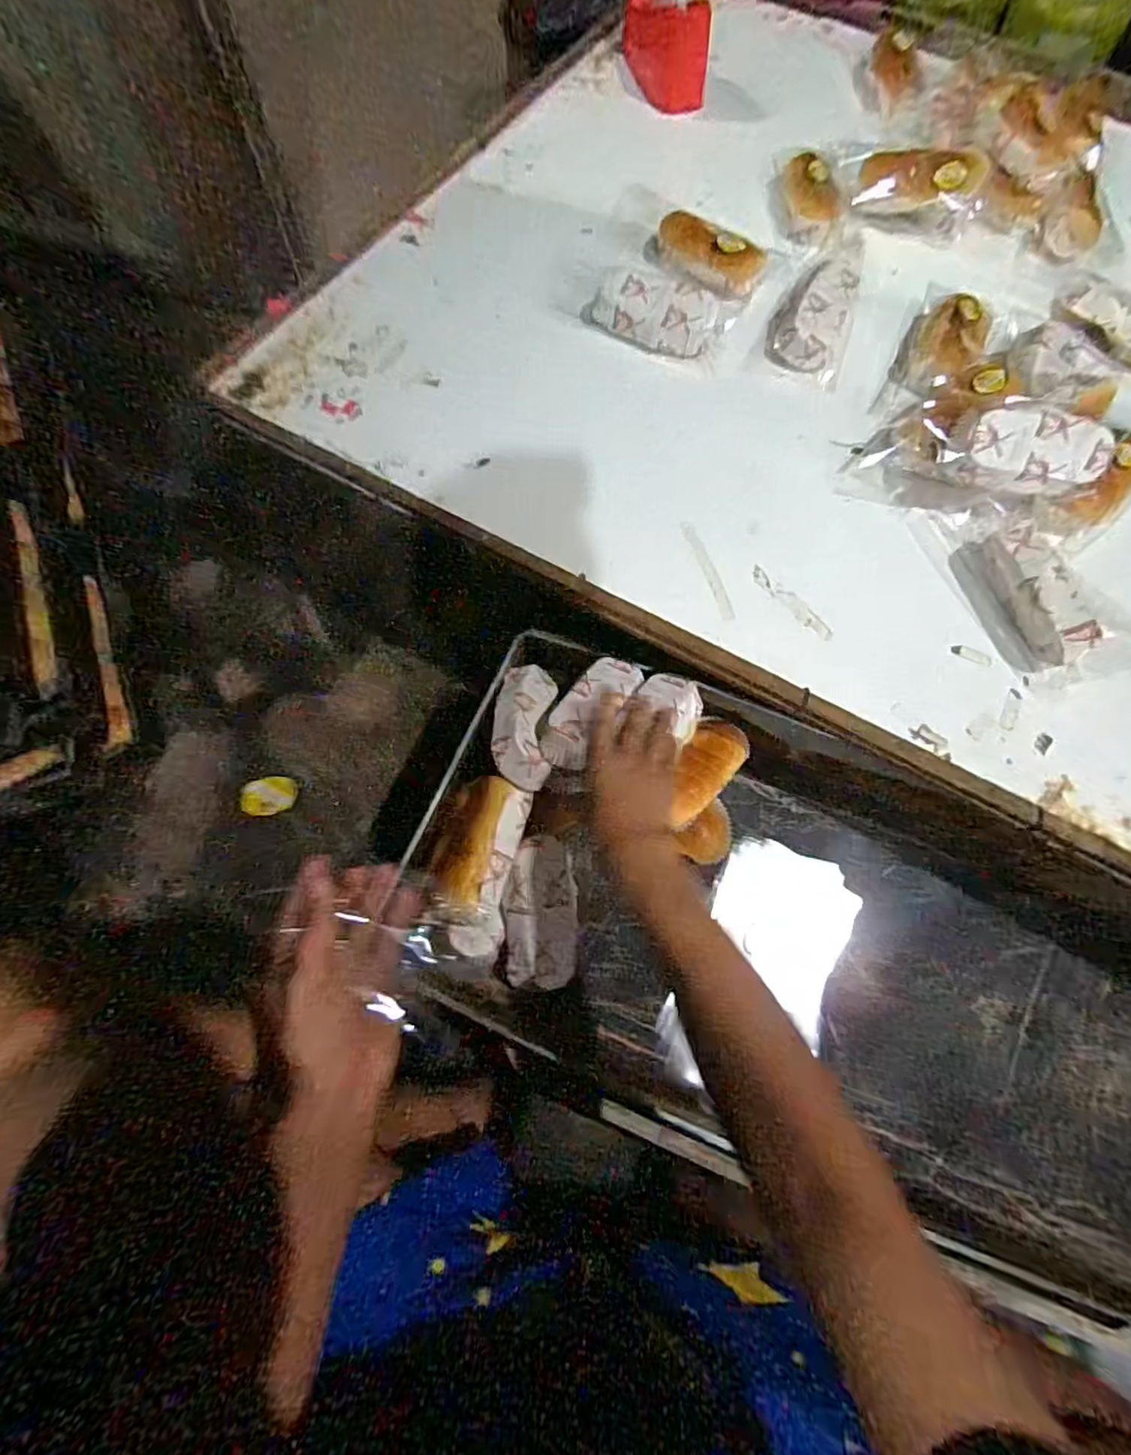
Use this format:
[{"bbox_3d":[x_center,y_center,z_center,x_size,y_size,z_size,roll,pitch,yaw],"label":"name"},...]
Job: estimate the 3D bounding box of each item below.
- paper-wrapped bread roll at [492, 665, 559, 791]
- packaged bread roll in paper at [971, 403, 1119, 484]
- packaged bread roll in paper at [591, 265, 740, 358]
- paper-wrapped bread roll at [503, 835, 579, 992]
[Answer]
[{"bbox_3d":[-0.040,-0.008,0.572,0.063,0.053,0.137,4,46,-1],"label":"paper-wrapped bread roll"},{"bbox_3d":[0.448,-0.263,0.553,0.135,0.046,0.057,10,69,1],"label":"packaged bread roll in paper"},{"bbox_3d":[0.108,-0.476,0.670,0.163,0.042,0.077,17,70,4],"label":"packaged bread roll in paper"},{"bbox_3d":[-0.021,0.170,0.538,0.065,0.048,0.128,1,70,-2],"label":"paper-wrapped bread roll"}]

